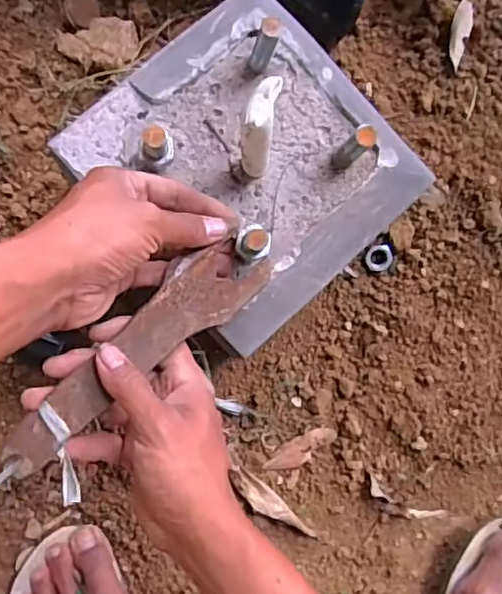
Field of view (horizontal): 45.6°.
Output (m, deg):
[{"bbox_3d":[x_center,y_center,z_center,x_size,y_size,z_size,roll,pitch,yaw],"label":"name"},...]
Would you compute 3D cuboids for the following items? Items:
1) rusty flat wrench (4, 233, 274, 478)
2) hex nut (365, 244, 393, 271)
[{"bbox_3d":[-0.076,0.037,0.391,0.199,0.008,0.047,-42,91,-9],"label":"rusty flat wrench"},{"bbox_3d":[0.119,-0.036,0.550,0.024,0.014,0.024,-22,88,-7],"label":"hex nut"}]

